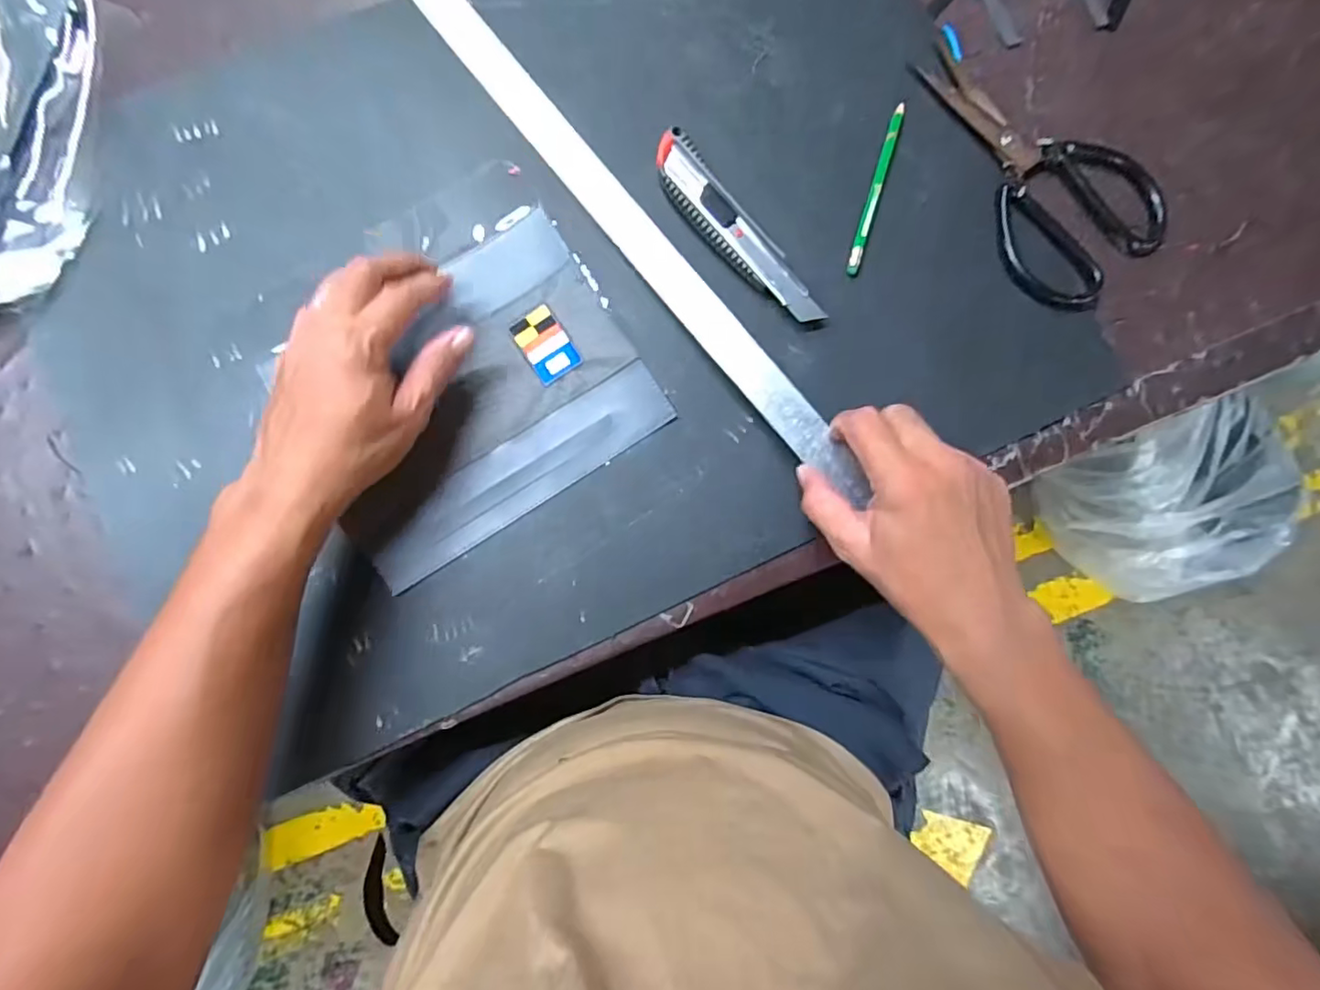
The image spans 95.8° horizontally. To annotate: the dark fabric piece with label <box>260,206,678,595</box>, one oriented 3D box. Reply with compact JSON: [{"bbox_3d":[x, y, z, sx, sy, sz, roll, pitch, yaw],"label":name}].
[{"bbox_3d":[-0.125,-0.066,0.396,0.214,0.010,0.169,-33,87,-6],"label":"dark fabric piece with label"}]

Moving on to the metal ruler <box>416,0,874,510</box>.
[{"bbox_3d":[-0.024,-0.189,0.413,0.027,0.006,0.480,-38,83,-3],"label":"metal ruler"}]

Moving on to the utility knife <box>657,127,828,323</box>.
[{"bbox_3d":[0.050,-0.181,0.415,0.035,0.013,0.163,-36,87,-6],"label":"utility knife"}]

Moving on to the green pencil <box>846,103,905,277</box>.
[{"bbox_3d":[0.157,-0.222,0.431,0.010,0.004,0.136,18,83,-2],"label":"green pencil"}]

